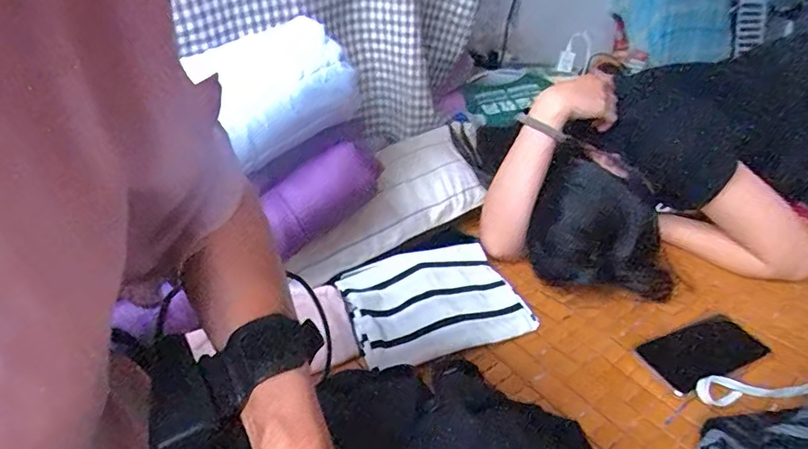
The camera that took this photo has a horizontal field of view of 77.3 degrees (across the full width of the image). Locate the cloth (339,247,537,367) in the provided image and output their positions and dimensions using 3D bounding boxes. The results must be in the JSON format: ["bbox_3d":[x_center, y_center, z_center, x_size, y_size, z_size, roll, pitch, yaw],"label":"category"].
[{"bbox_3d":[0.039,0.098,0.647,0.222,0.043,0.154,-12,37,-21],"label":"cloth"}]

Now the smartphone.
[{"bbox_3d":[0.366,0.153,0.614,0.167,0.014,0.080,-14,27,-25],"label":"smartphone"}]

